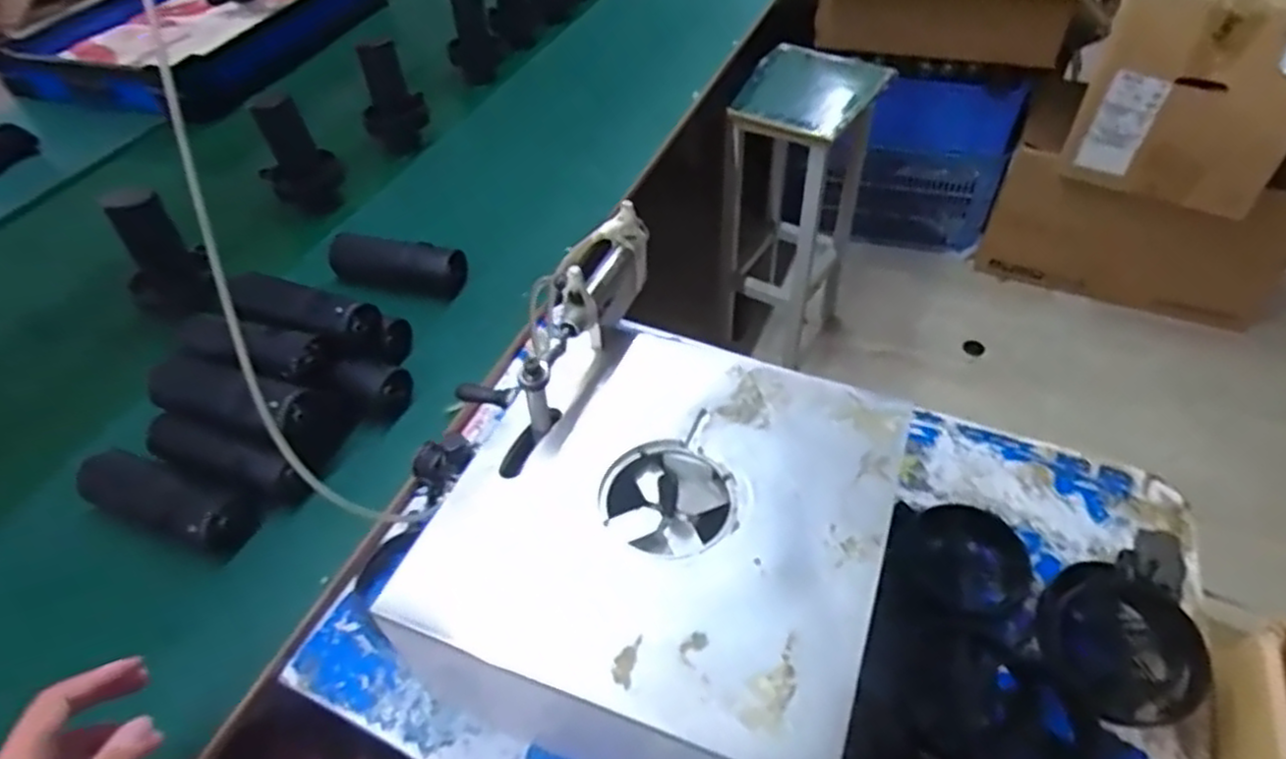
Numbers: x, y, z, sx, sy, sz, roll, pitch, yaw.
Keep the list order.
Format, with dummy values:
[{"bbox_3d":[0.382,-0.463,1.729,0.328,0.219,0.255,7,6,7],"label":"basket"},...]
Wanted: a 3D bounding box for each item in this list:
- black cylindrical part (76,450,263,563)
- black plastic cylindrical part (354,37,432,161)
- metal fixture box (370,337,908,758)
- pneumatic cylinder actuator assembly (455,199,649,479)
[{"bbox_3d":[-0.447,0.112,0.683,0.170,0.050,0.056,12,51,15],"label":"black cylindrical part"},{"bbox_3d":[-0.375,-0.405,1.118,0.096,0.194,0.069,-19,50,-12],"label":"black plastic cylindrical part"},{"bbox_3d":[0.019,0.132,0.576,0.299,0.156,0.296,14,51,17],"label":"metal fixture box"},{"bbox_3d":[-0.065,-0.046,0.584,0.050,0.090,0.241,17,52,19],"label":"pneumatic cylinder actuator assembly"}]

